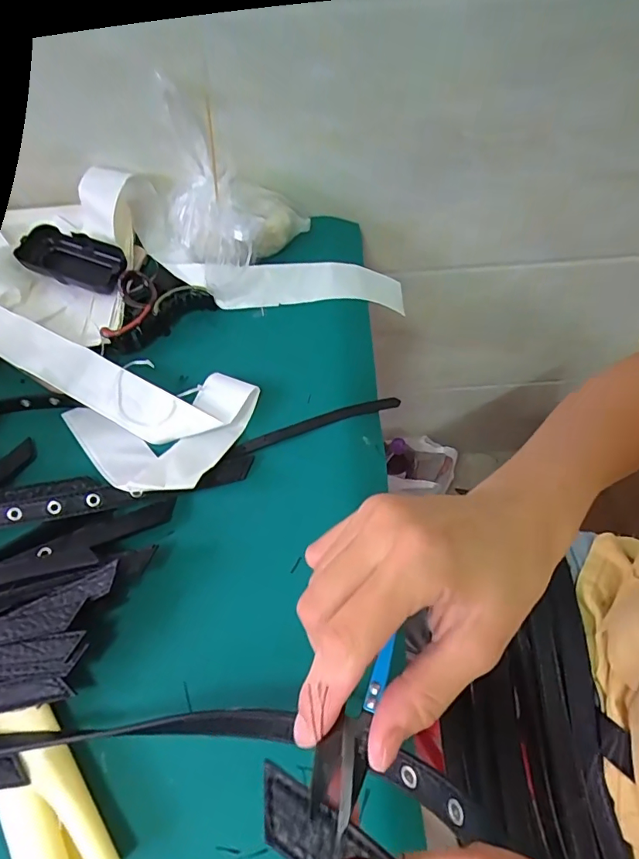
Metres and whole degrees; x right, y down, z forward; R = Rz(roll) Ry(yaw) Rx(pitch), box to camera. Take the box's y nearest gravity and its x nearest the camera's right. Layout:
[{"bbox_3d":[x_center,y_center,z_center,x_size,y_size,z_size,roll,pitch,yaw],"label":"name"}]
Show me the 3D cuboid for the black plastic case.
[{"bbox_3d":[-0.252,-0.174,0.500,0.123,0.027,0.050,21,64,12],"label":"black plastic case"}]

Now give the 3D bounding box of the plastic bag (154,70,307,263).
[{"bbox_3d":[-0.092,-0.227,0.475,0.125,0.125,0.108,20,64,12],"label":"plastic bag"}]

